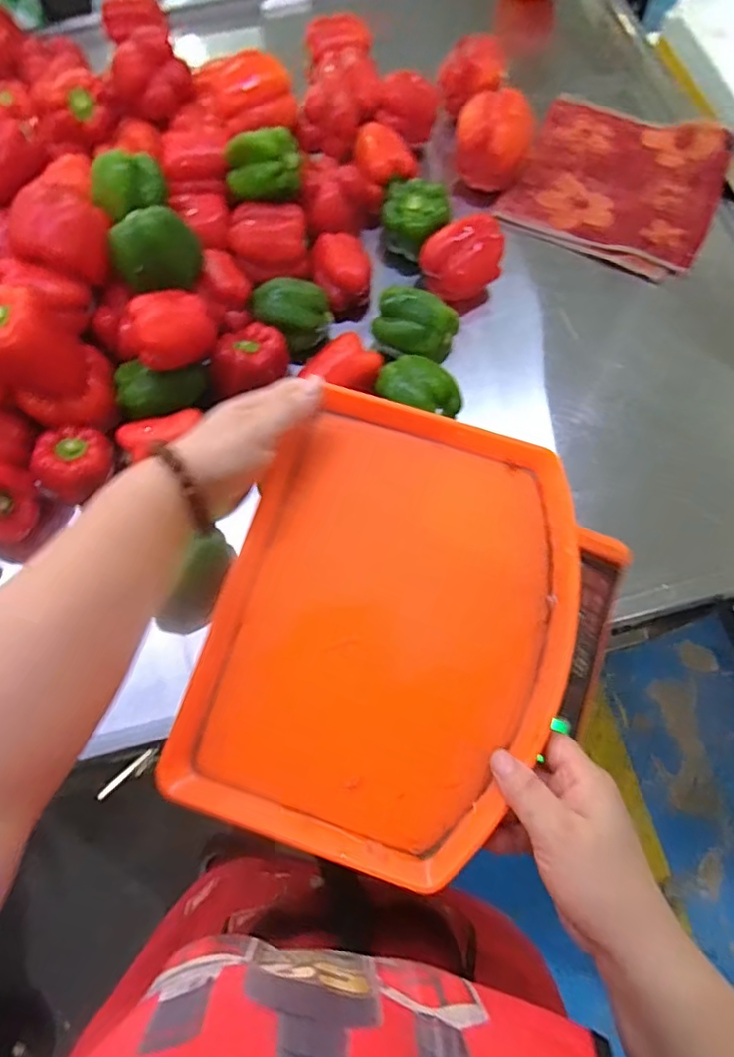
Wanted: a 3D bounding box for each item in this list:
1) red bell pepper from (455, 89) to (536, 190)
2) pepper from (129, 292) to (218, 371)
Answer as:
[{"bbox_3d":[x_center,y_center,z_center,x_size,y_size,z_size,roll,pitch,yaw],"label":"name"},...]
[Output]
[{"bbox_3d":[0.163,-0.501,0.758,0.097,0.089,0.104,15,70,8],"label":"red bell pepper"},{"bbox_3d":[-0.201,-0.206,0.607,0.081,0.068,0.067,-22,70,-6],"label":"pepper"}]

